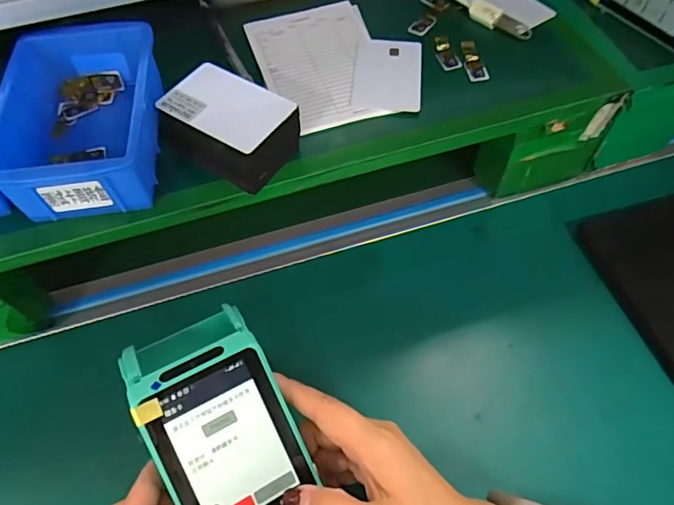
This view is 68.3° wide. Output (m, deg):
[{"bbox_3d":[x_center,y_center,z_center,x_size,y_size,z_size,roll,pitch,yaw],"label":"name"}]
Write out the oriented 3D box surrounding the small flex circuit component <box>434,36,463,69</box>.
[{"bbox_3d":[0.093,-0.171,0.426,0.016,0.005,0.040,-15,61,-8],"label":"small flex circuit component"}]

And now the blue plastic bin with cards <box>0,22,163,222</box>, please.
[{"bbox_3d":[-0.179,-0.096,0.359,0.103,0.056,0.143,-9,60,-5],"label":"blue plastic bin with cards"}]

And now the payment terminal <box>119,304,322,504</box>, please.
[{"bbox_3d":[-0.059,0.120,0.293,0.073,0.059,0.168,-25,81,-14],"label":"payment terminal"}]

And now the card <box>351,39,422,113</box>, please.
[{"bbox_3d":[0.042,-0.150,0.411,0.054,0.004,0.086,5,60,3],"label":"card"}]

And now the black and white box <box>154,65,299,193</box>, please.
[{"bbox_3d":[-0.078,-0.088,0.353,0.088,0.038,0.066,31,64,17],"label":"black and white box"}]

